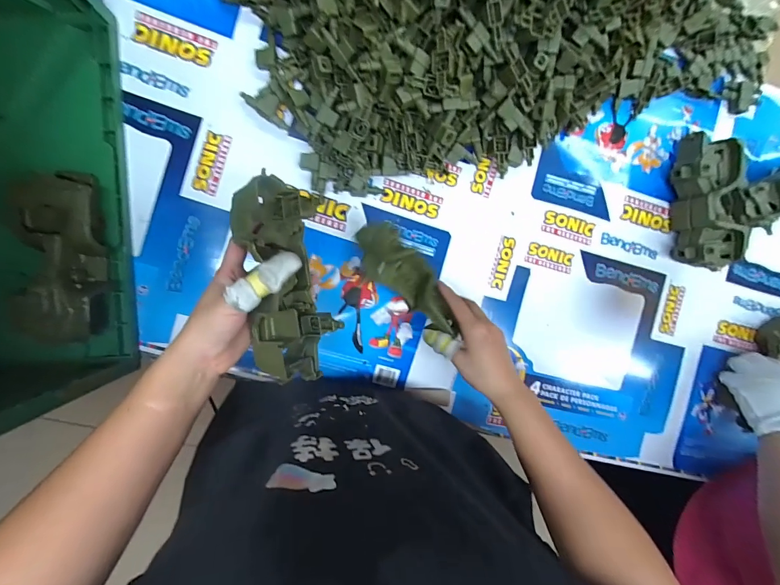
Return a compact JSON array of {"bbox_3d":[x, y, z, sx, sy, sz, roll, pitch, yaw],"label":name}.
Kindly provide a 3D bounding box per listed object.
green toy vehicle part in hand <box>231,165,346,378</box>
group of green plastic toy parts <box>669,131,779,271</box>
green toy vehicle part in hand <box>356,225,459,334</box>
[{"bbox_3d":[-0.093,-0.009,0.332,0.069,0.066,0.182,-7,100,-7],"label":"green toy vehicle part in hand"},{"bbox_3d":[0.533,-0.137,0.531,0.240,0.077,0.181,-6,95,-7],"label":"group of green plastic toy parts"},{"bbox_3d":[0.021,-0.017,0.438,0.062,0.030,0.157,-43,83,-2],"label":"green toy vehicle part in hand"}]

